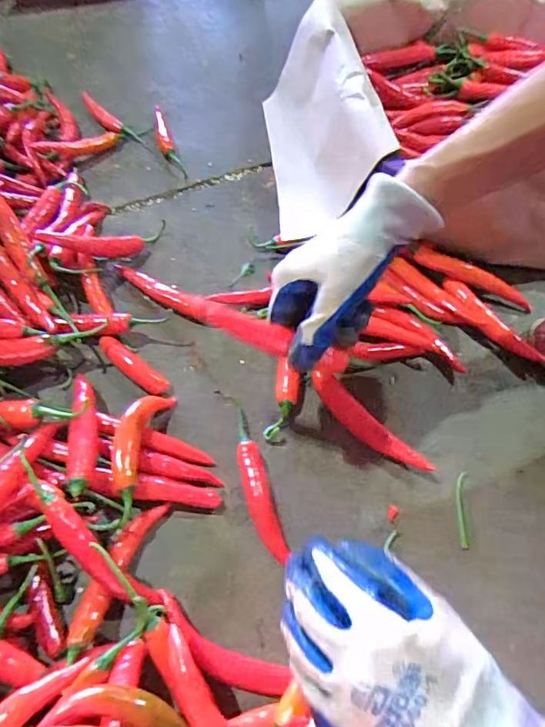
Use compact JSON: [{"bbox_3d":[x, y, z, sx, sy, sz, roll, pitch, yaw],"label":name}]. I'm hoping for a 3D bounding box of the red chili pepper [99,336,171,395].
[{"bbox_3d":[-0.136,0.002,0.468,0.084,0.018,0.019,35,63,15],"label":"red chili pepper"}]

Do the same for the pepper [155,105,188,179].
[{"bbox_3d":[-0.142,-0.295,0.637,0.021,0.019,0.130,-16,62,-13],"label":"pepper"}]

